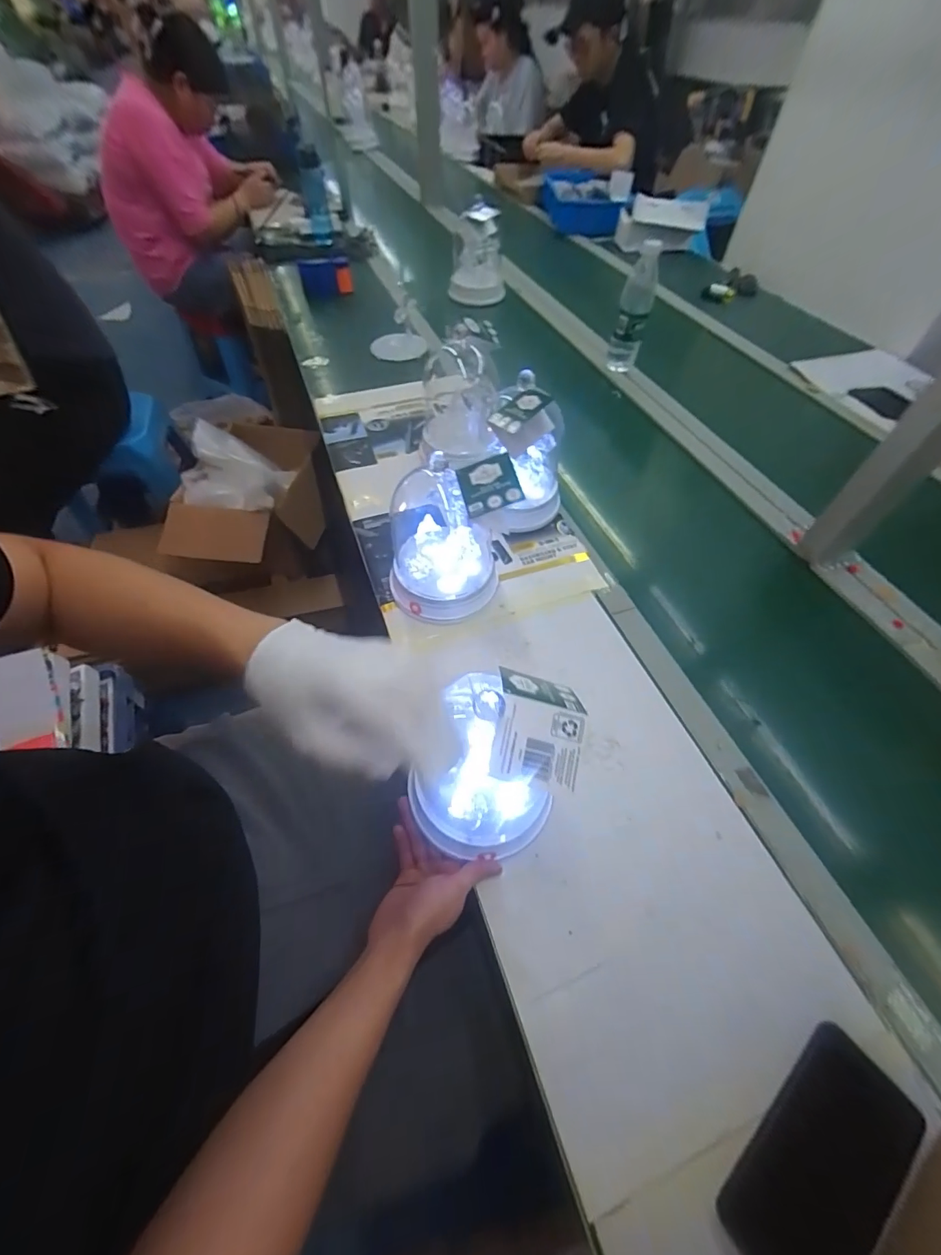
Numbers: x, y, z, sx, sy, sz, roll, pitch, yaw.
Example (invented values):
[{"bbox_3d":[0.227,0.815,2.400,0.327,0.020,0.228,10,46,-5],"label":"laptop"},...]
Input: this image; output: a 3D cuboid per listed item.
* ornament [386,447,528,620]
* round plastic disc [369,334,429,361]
[{"bbox_3d":[-0.026,-0.126,0.578,0.169,0.202,0.158,-2,56,-2],"label":"ornament"},{"bbox_3d":[-0.170,-0.667,1.065,0.129,0.015,0.091,-8,65,-3],"label":"round plastic disc"}]

